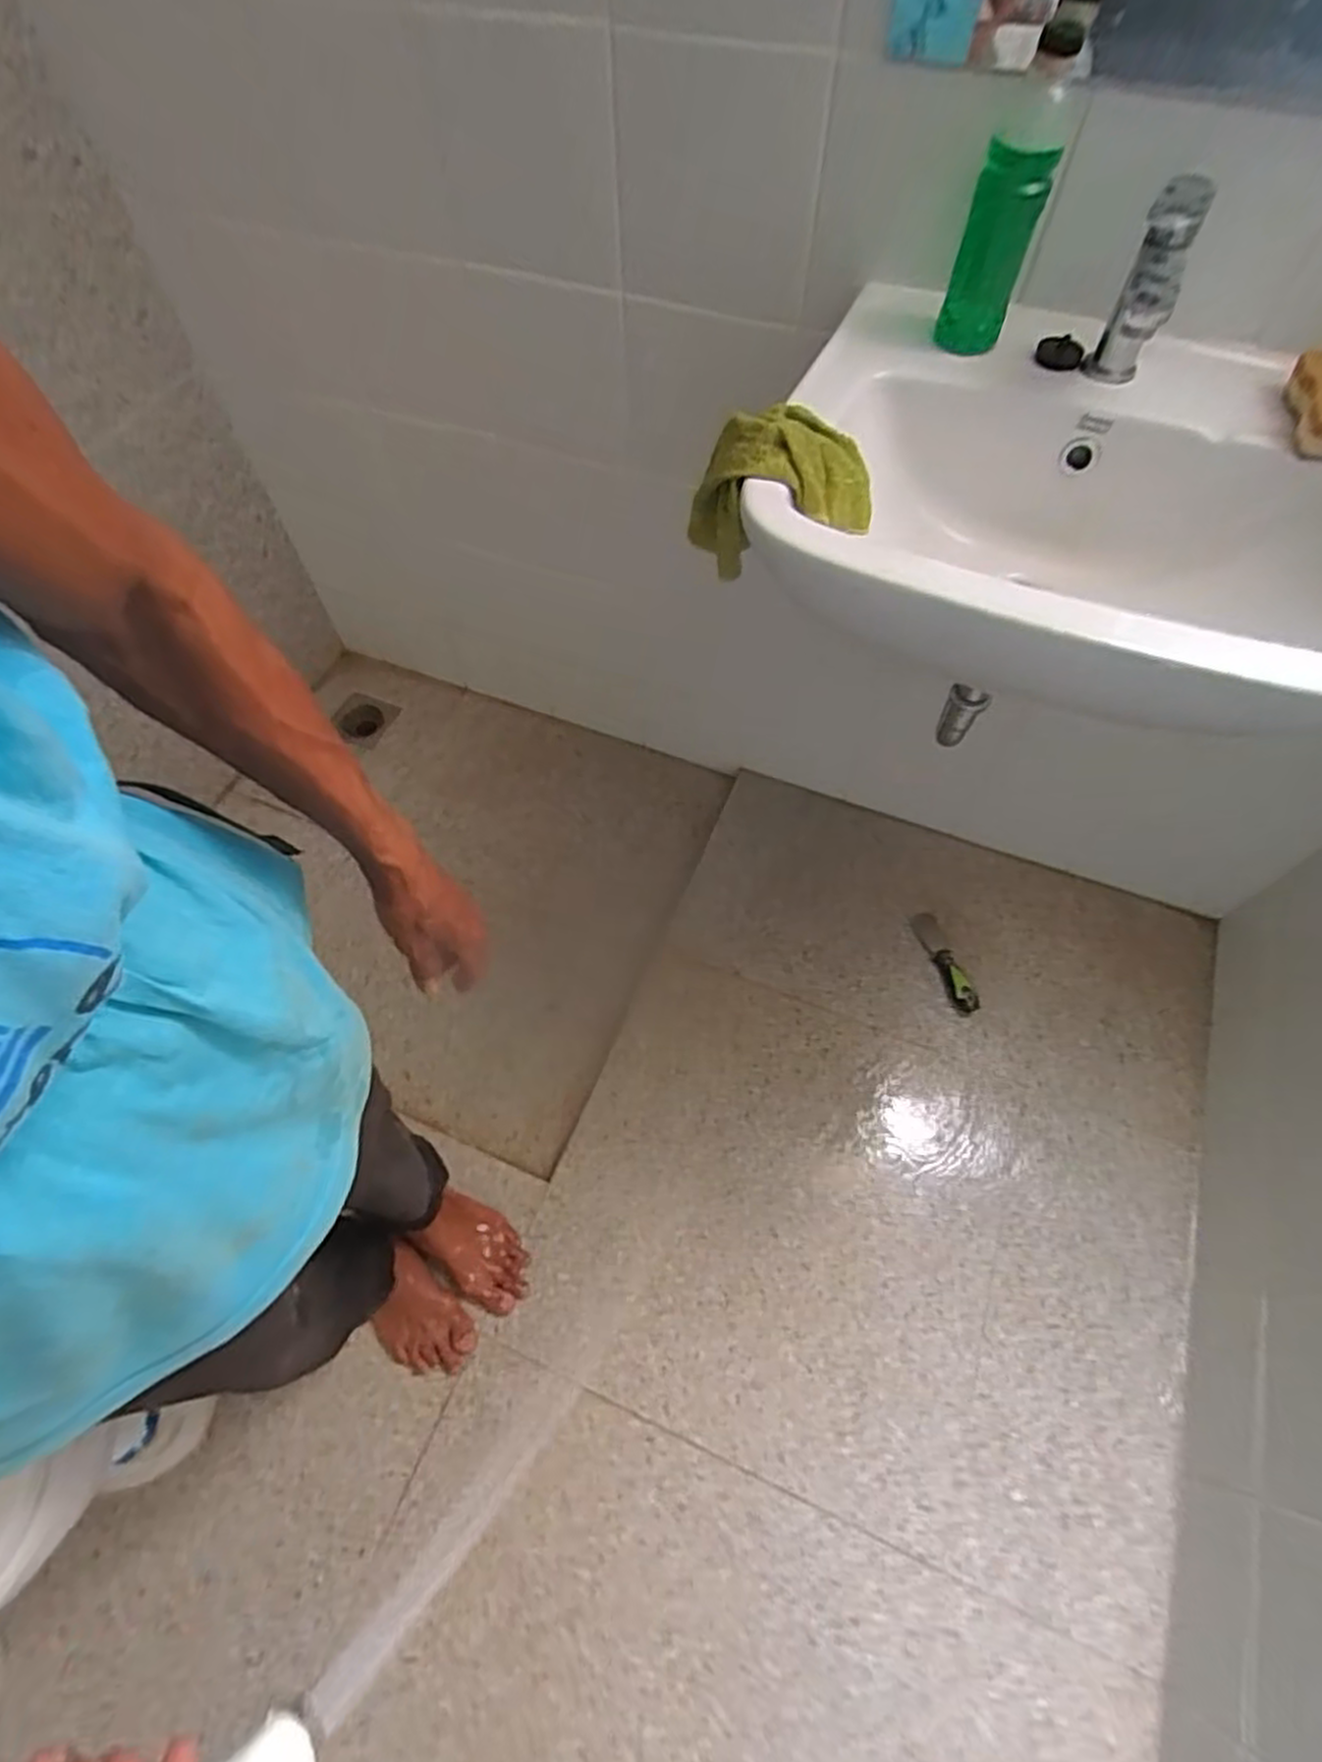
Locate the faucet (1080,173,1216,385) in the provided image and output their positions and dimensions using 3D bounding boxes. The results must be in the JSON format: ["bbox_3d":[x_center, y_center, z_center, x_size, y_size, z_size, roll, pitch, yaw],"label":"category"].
[{"bbox_3d":[0.367,-0.440,0.591,0.045,0.132,0.121,23,64,15],"label":"faucet"}]

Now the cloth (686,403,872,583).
[{"bbox_3d":[0.096,-0.313,0.625,0.153,0.125,0.074,8,62,4],"label":"cloth"}]

